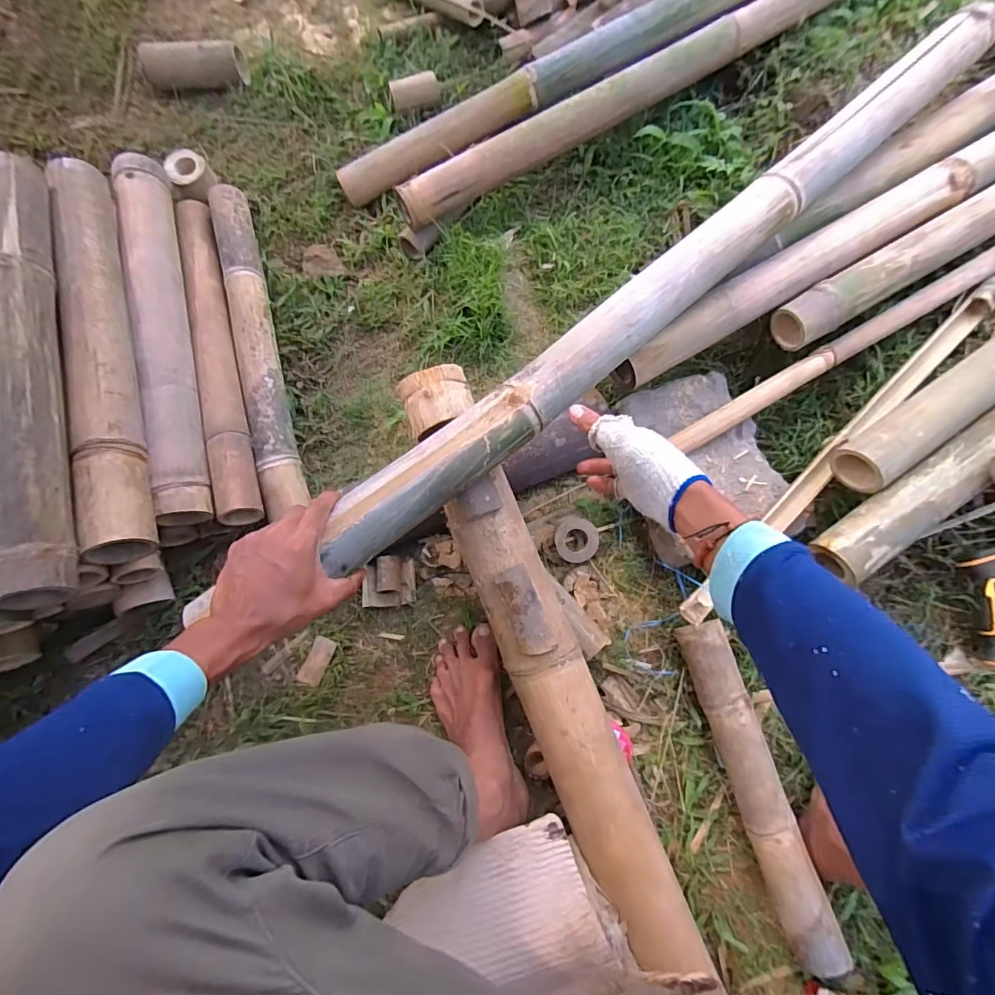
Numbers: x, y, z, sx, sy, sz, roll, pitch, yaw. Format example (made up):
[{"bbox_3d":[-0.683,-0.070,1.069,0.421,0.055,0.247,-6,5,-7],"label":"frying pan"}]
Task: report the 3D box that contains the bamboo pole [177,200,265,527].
[{"bbox_3d":[-0.438,-0.242,0.736,0.055,0.047,0.592,-17,72,-4],"label":"bamboo pole"}]

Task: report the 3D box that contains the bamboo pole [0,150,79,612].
[{"bbox_3d":[-0.555,-0.171,0.563,0.071,0.061,0.596,-17,72,-4],"label":"bamboo pole"}]

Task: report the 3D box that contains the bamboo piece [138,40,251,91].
[{"bbox_3d":[-0.590,-0.845,0.937,0.196,0.070,0.064,-5,72,0],"label":"bamboo piece"}]

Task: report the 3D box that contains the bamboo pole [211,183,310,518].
[{"bbox_3d":[-0.383,-0.247,0.760,0.060,0.069,0.589,-16,72,-3],"label":"bamboo pole"}]

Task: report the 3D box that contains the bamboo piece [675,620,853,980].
[{"bbox_3d":[0.309,0.342,0.580,0.051,0.056,0.372,-15,72,-3],"label":"bamboo piece"}]

